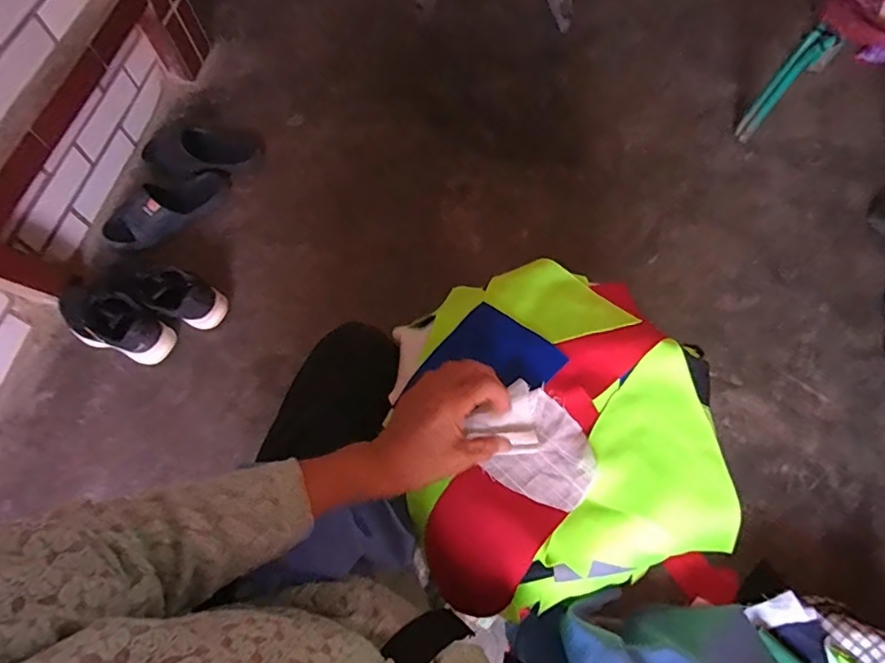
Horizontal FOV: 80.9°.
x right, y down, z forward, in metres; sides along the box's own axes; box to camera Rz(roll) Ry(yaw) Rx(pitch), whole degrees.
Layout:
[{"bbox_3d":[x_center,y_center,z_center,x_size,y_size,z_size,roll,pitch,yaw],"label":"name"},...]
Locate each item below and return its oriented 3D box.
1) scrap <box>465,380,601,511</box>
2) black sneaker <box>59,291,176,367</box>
[{"bbox_3d":[0.086,0.104,0.472,0.112,0.020,0.088,39,72,18],"label":"scrap"},{"bbox_3d":[-0.631,-0.012,1.002,0.219,0.090,0.107,26,69,14],"label":"black sneaker"}]

